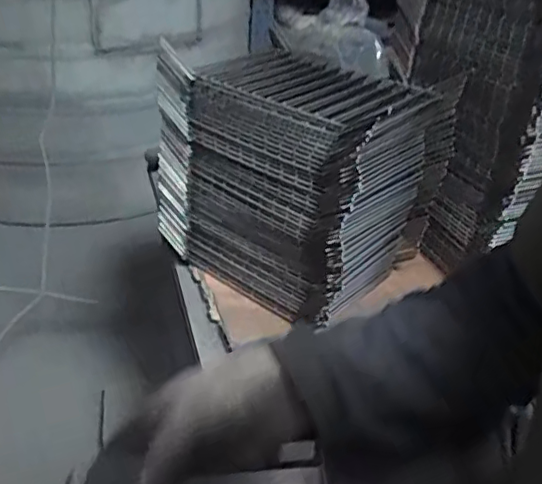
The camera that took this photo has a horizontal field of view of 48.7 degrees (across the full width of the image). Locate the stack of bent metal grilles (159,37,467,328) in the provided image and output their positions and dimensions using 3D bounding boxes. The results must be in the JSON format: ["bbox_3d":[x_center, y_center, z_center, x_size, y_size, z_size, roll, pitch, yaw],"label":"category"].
[{"bbox_3d":[0.031,-0.088,0.763,0.287,0.256,0.207,27,39,31],"label":"stack of bent metal grilles"}]

